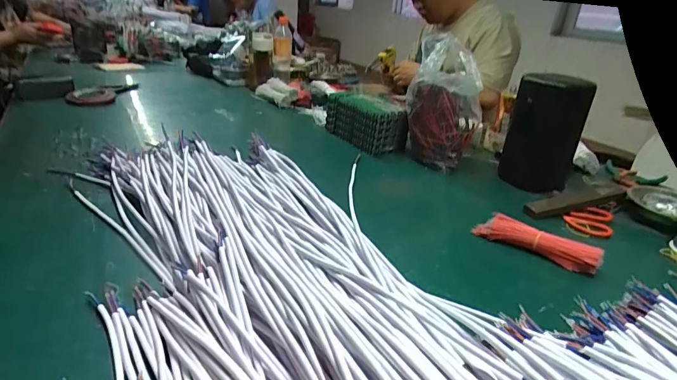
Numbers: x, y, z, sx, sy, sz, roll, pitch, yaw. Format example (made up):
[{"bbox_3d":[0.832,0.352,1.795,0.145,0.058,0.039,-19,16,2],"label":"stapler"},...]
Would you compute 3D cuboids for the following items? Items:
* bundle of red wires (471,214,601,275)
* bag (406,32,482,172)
[{"bbox_3d":[0.291,0.075,0.609,0.169,0.033,0.031,22,30,32],"label":"bundle of red wires"},{"bbox_3d":[0.218,-0.175,0.859,0.155,0.248,0.151,11,26,13],"label":"bag"}]

